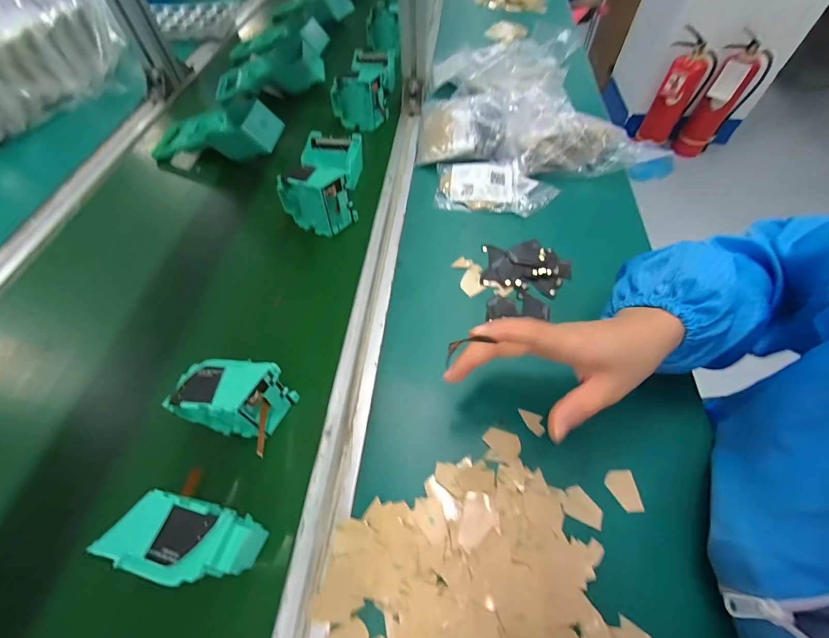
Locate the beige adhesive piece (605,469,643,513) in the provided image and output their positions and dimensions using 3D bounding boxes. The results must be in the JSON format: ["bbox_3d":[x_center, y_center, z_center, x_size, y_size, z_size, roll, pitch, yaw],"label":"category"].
[{"bbox_3d":[0.168,0.138,0.290,0.023,0.004,0.031,-4,58,-3],"label":"beige adhesive piece"}]

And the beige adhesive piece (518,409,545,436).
[{"bbox_3d":[0.106,0.089,0.321,0.015,0.004,0.026,-22,61,-14],"label":"beige adhesive piece"}]

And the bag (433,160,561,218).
[{"bbox_3d":[0.106,-0.172,0.473,0.152,0.022,0.073,11,58,6],"label":"bag"}]

